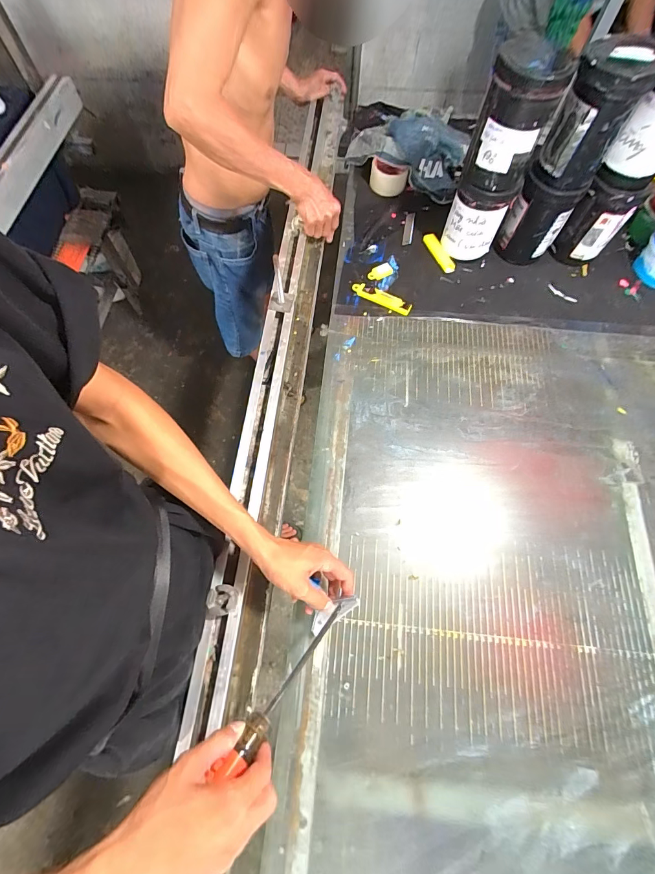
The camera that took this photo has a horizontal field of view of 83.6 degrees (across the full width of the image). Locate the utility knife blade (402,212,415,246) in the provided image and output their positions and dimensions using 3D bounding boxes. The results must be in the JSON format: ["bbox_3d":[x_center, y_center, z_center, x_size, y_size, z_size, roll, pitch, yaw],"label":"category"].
[{"bbox_3d":[0.183,-0.470,0.825,0.020,0.009,0.097,10,68,2],"label":"utility knife blade"}]

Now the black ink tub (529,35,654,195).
[{"bbox_3d":[0.446,-0.544,0.626,0.117,0.165,0.118,32,70,11],"label":"black ink tub"}]

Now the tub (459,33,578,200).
[{"bbox_3d":[0.313,-0.536,0.629,0.113,0.177,0.118,17,69,6],"label":"tub"}]

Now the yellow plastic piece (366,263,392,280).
[{"bbox_3d":[0.112,-0.346,0.775,0.055,0.018,0.024,-28,71,-13],"label":"yellow plastic piece"}]

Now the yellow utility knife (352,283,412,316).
[{"bbox_3d":[0.111,-0.284,0.747,0.124,0.015,0.030,29,70,10],"label":"yellow utility knife"}]

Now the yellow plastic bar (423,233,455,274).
[{"bbox_3d":[0.246,-0.404,0.804,0.024,0.018,0.106,-22,70,-10],"label":"yellow plastic bar"}]

